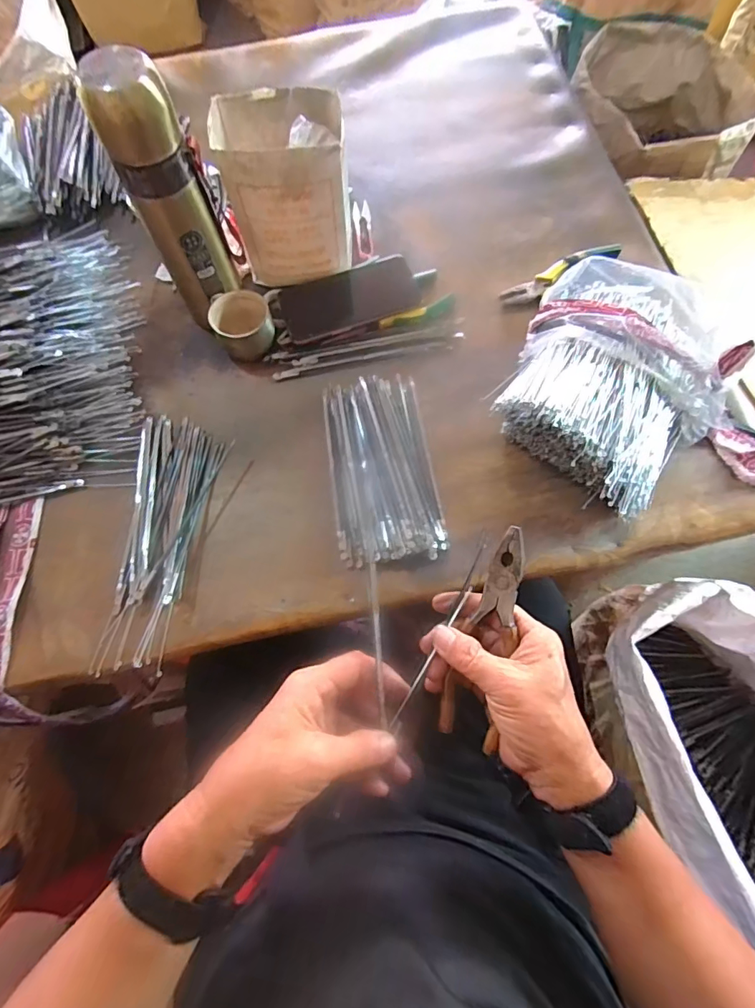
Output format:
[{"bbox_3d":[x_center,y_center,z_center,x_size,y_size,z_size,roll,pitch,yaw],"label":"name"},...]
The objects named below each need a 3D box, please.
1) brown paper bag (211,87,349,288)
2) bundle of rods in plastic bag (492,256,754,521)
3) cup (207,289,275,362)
[{"bbox_3d":[-0.094,-0.327,0.509,0.118,0.150,0.096,-4,70,0],"label":"brown paper bag"},{"bbox_3d":[0.221,-0.121,0.461,0.203,0.072,0.200,-43,75,-13],"label":"bundle of rods in plastic bag"},{"bbox_3d":[-0.146,-0.194,0.522,0.061,0.044,0.064,0,70,1],"label":"cup"}]

